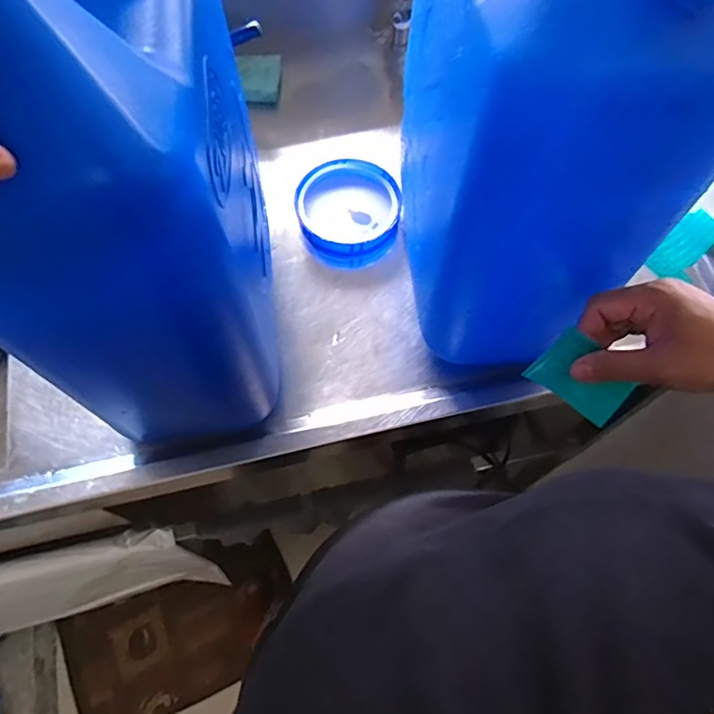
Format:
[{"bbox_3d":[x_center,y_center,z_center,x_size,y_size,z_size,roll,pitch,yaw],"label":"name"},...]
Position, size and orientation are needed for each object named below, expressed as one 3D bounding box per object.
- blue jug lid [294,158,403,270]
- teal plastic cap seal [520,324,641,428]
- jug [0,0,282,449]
[{"bbox_3d":[-0.010,-0.172,0.679,0.119,0.035,0.135,-8,67,-4],"label":"blue jug lid"},{"bbox_3d":[0.166,0.015,0.411,0.069,0.048,0.004,37,26,-2],"label":"teal plastic cap seal"},{"bbox_3d":[-0.155,-0.139,0.409,0.143,0.395,0.286,-4,66,-3],"label":"jug"}]

